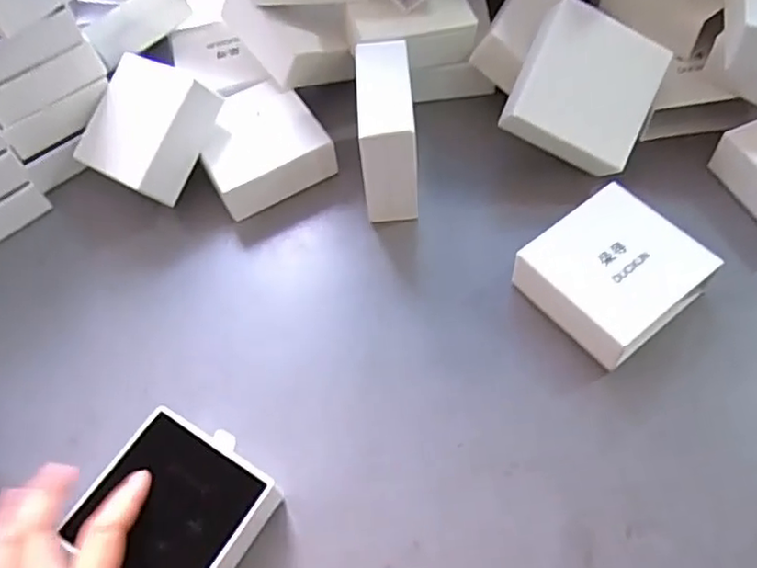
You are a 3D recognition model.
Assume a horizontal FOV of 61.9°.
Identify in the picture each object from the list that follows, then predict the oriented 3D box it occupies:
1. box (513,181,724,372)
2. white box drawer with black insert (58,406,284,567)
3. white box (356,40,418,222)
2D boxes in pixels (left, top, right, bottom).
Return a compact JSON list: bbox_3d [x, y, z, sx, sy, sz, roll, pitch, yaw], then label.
[{"bbox_3d":[0.153,-0.007,0.418,0.099,0.038,0.094,-34,62,-16],"label":"box"},{"bbox_3d":[-0.116,0.128,0.358,0.088,0.035,0.091,25,63,19],"label":"white box drawer with black insert"},{"bbox_3d":[0.007,-0.104,0.460,0.037,0.092,0.104,-4,58,2],"label":"white box"}]

